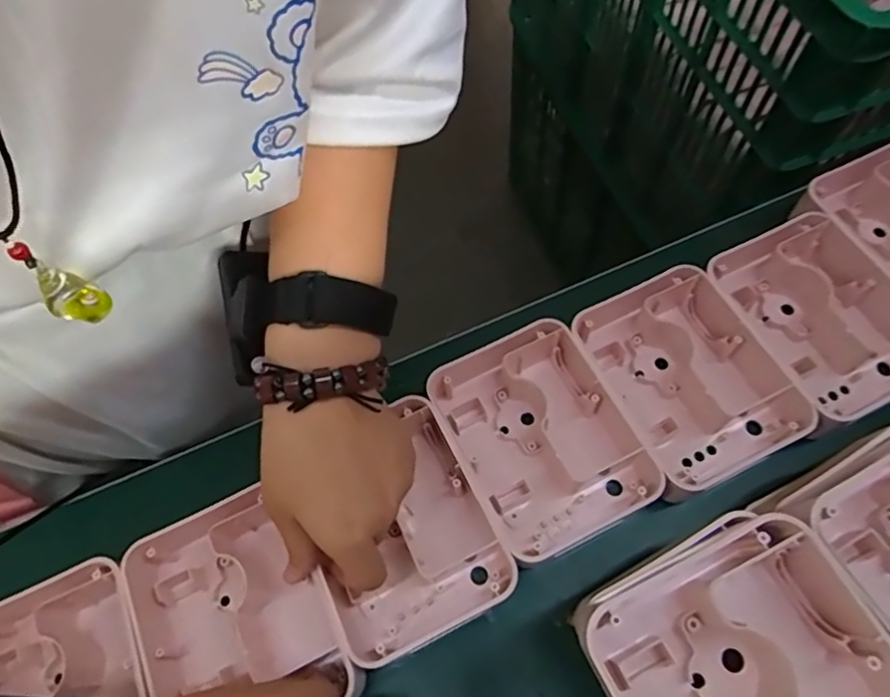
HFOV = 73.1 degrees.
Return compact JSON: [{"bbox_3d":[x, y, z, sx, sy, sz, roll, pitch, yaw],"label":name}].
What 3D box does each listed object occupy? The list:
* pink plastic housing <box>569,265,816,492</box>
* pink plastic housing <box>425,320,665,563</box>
[{"bbox_3d":[0.148,0.017,0.381,0.100,0.036,0.134,-27,65,-9],"label":"pink plastic housing"},{"bbox_3d":[0.058,0.053,0.369,0.102,0.037,0.126,-25,65,-8],"label":"pink plastic housing"}]

